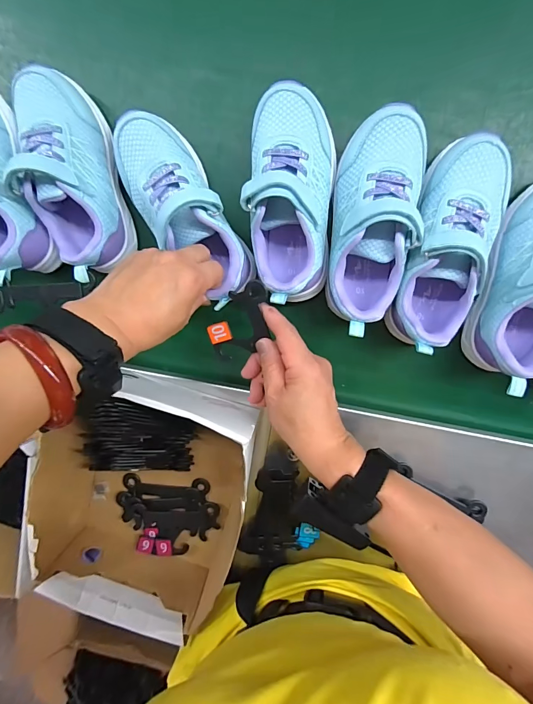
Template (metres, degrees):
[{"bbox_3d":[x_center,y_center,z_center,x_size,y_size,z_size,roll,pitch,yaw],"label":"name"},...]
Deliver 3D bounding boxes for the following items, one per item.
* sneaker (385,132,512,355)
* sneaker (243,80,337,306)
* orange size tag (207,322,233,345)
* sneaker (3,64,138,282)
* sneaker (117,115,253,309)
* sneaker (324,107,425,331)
[{"bbox_3d":[0.162,-0.093,0.317,0.075,0.062,0.183,13,100,2],"label":"sneaker"},{"bbox_3d":[0.023,-0.139,0.329,0.076,0.085,0.180,4,102,4],"label":"sneaker"},{"bbox_3d":[-0.044,-0.018,0.343,0.023,0.004,0.018,-13,93,27],"label":"orange size tag"},{"bbox_3d":[-0.187,-0.167,0.349,0.082,0.071,0.189,-11,98,6],"label":"sneaker"},{"bbox_3d":[-0.076,-0.131,0.334,0.070,0.071,0.182,-34,92,7],"label":"sneaker"},{"bbox_3d":[0.095,-0.114,0.319,0.074,0.065,0.191,10,100,3],"label":"sneaker"}]

